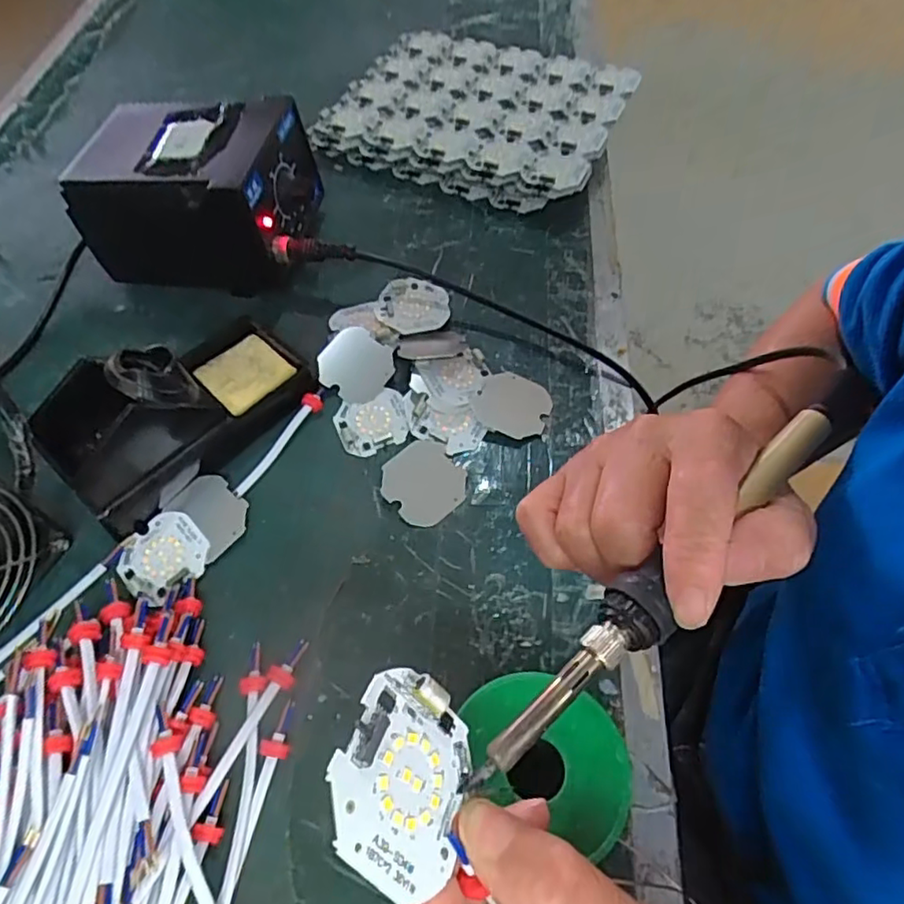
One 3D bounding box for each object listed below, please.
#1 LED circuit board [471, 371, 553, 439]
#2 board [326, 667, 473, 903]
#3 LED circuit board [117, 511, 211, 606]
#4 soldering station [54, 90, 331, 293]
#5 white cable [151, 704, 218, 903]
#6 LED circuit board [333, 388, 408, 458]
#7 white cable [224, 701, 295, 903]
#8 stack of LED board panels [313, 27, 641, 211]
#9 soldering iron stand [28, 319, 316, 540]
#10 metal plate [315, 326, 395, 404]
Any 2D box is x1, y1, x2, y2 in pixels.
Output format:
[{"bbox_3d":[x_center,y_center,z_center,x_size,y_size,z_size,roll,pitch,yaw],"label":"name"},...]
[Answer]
[{"bbox_3d":[0.040,-0.031,0.398,0.047,0.004,0.047,22,58,3],"label":"LED circuit board"},{"bbox_3d":[-0.010,0.084,0.159,0.008,0.043,0.046,-26,22,37],"label":"board"},{"bbox_3d":[-0.163,0.058,0.348,0.044,0.005,0.046,39,67,24],"label":"LED circuit board"},{"bbox_3d":[-0.182,-0.189,0.456,0.145,0.091,0.109,6,58,6],"label":"soldering station"},{"bbox_3d":[-0.105,0.176,0.259,0.012,0.024,0.134,-23,60,-11],"label":"white cable"},{"bbox_3d":[-0.052,-0.019,0.397,0.044,0.004,0.044,-17,59,-7],"label":"LED circuit board"},{"bbox_3d":[-0.094,0.181,0.265,0.011,0.007,0.140,9,59,8],"label":"white cable"},{"bbox_3d":[0.024,-0.303,0.553,0.239,0.036,0.187,19,61,14],"label":"stack of LED board panels"},{"bbox_3d":[-0.167,-0.033,0.367,0.153,0.073,0.083,-35,63,-18],"label":"soldering iron stand"},{"bbox_3d":[-0.064,-0.059,0.413,0.046,0.004,0.047,1,76,-3],"label":"metal plate"}]

